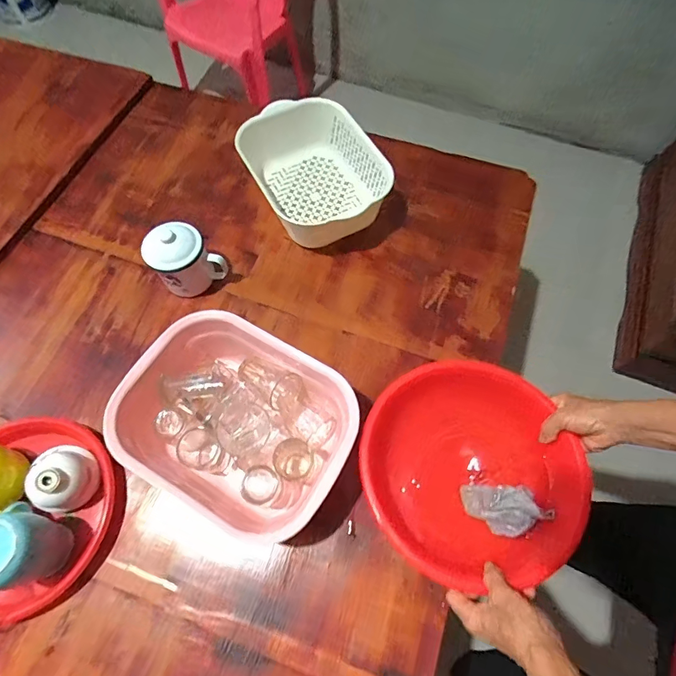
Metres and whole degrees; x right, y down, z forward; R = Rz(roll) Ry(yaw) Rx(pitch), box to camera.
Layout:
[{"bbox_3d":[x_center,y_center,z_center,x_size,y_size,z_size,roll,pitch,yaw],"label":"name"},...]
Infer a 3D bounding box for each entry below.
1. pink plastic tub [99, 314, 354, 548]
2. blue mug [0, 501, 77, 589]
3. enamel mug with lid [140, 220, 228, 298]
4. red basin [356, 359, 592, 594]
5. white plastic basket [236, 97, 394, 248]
[{"bbox_3d":[-0.133,0.118,0.590,0.302,0.107,0.235,28,69,11],"label":"pink plastic tub"},{"bbox_3d":[-0.397,0.257,0.525,0.079,0.108,0.074,0,64,-1],"label":"blue mug"},{"bbox_3d":[-0.254,-0.123,0.704,0.091,0.111,0.093,42,72,16],"label":"enamel mug with lid"},{"bbox_3d":[0.178,0.183,0.577,0.261,0.116,0.269,0,66,-1],"label":"red basin"},{"bbox_3d":[-0.051,-0.303,0.791,0.209,0.109,0.285,-29,70,-13],"label":"white plastic basket"}]

